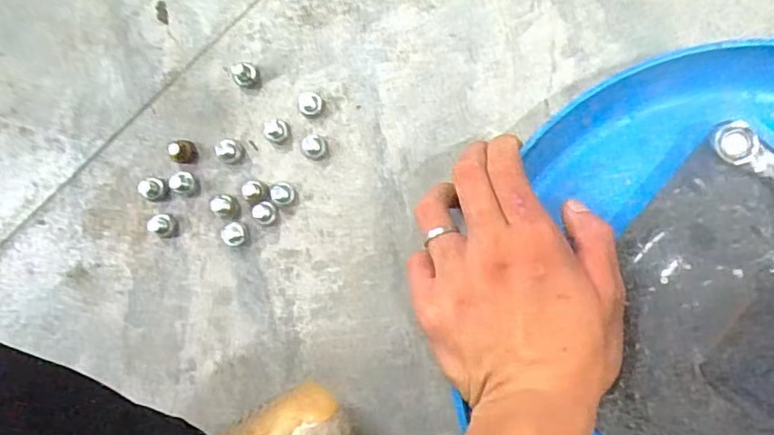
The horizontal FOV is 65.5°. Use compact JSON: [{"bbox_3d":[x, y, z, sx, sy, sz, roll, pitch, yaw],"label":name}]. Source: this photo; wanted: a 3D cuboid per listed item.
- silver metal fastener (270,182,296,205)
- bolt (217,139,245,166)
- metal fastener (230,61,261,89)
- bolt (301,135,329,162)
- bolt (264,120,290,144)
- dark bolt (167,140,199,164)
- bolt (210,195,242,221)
[{"bbox_3d":[-0.060,-0.014,0.350,0.013,0.009,0.013,0,86,8],"label":"silver metal fastener"},{"bbox_3d":[-0.093,-0.039,0.355,0.015,0.010,0.014,3,87,8],"label":"bolt"},{"bbox_3d":[-0.083,-0.083,0.352,0.014,0.016,0.014,0,86,8],"label":"metal fastener"},{"bbox_3d":[-0.042,-0.041,0.348,0.014,0.009,0.014,0,86,8],"label":"bolt"},{"bbox_3d":[-0.064,-0.051,0.352,0.012,0.007,0.013,0,86,8],"label":"bolt"},{"bbox_3d":[-0.120,-0.039,0.355,0.010,0.017,0.014,13,88,8],"label":"dark bolt"},{"bbox_3d":[-0.094,-0.006,0.351,0.013,0.015,0.014,0,86,8],"label":"bolt"}]

